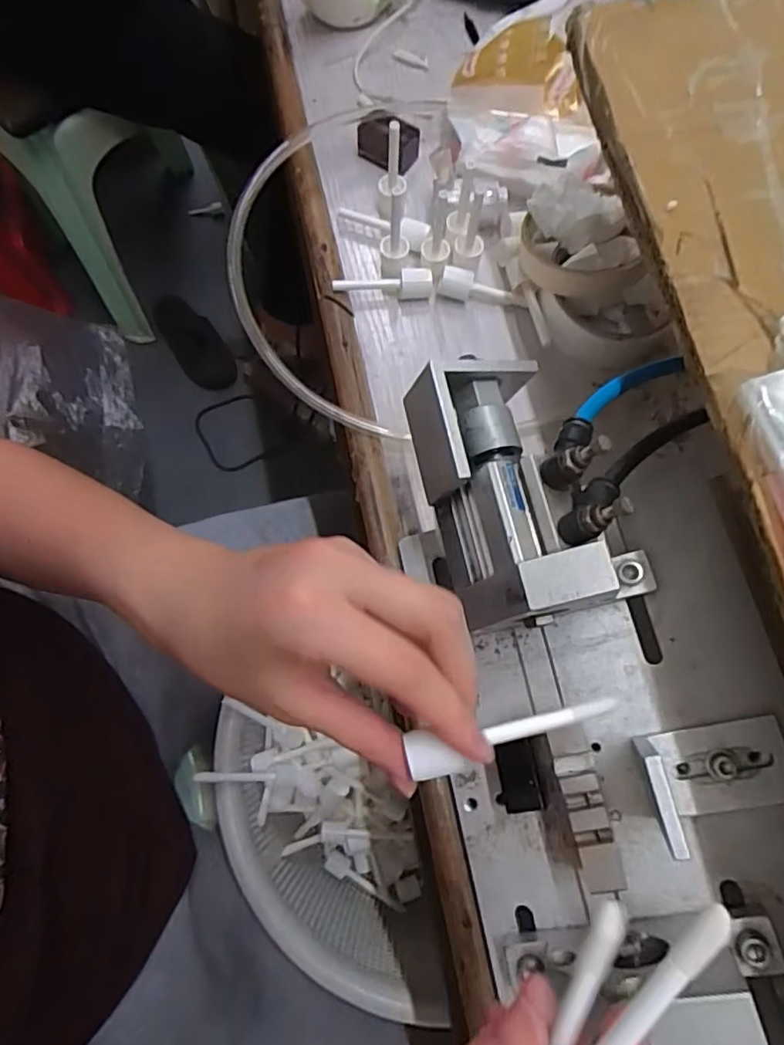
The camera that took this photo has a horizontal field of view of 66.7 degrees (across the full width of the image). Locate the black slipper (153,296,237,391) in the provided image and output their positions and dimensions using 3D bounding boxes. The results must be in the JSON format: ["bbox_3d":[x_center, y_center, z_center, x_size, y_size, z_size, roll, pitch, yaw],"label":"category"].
[{"bbox_3d":[-0.394,-0.363,1.172,0.090,0.049,0.238,-34,77,-9],"label":"black slipper"}]

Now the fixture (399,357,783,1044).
[{"bbox_3d":[0.098,0.105,0.257,0.149,0.092,0.378,-7,74,-2],"label":"fixture"}]

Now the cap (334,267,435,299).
[{"bbox_3d":[-0.006,-0.155,0.393,0.065,0.018,0.014,-3,74,-1],"label":"cap"}]

